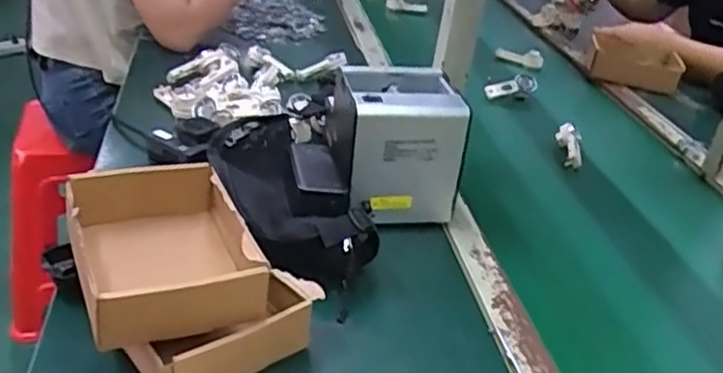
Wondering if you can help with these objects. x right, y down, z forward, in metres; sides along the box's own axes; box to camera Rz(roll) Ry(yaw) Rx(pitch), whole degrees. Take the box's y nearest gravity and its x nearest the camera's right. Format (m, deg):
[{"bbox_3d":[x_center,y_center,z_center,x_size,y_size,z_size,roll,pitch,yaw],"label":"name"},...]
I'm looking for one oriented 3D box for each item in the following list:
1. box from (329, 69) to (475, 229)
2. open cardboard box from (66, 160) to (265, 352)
[{"bbox_3d":[0.035,-0.053,0.823,0.134,0.150,0.170,0,31,-9],"label":"box"},{"bbox_3d":[-0.170,0.052,0.589,0.138,0.062,0.175,-7,34,-25],"label":"open cardboard box"}]

